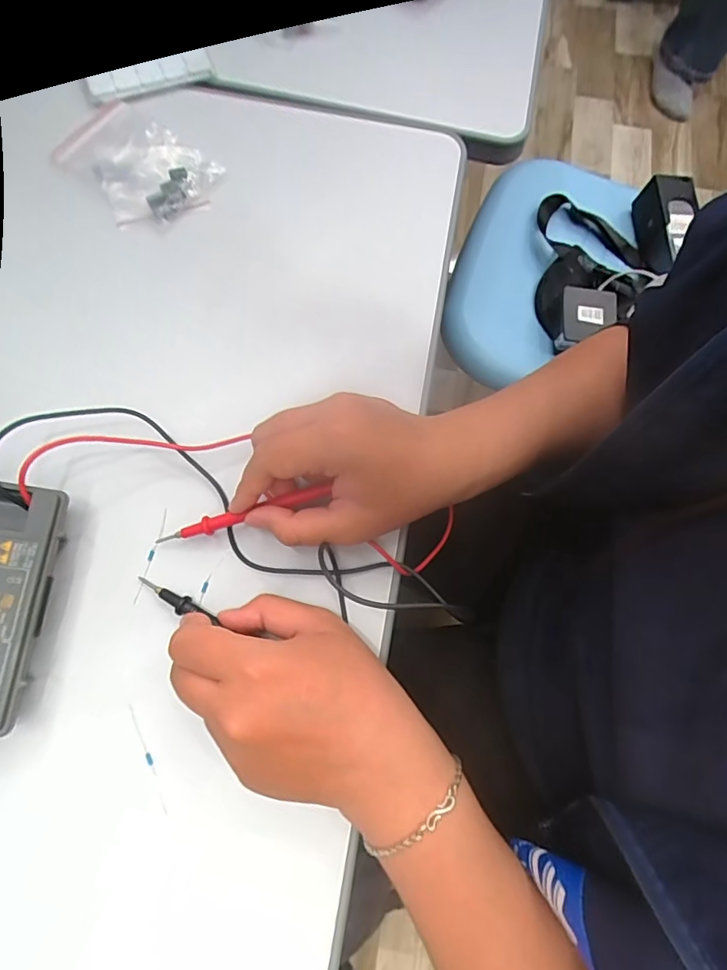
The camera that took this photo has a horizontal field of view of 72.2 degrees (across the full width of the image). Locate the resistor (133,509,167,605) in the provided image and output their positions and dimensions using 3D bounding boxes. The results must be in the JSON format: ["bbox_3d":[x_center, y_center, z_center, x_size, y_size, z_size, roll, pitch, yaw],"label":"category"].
[{"bbox_3d":[-0.123,0.041,0.290,0.004,0.005,0.057,11,72,2],"label":"resistor"}]

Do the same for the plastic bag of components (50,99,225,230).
[{"bbox_3d":[-0.166,-0.233,0.362,0.109,0.023,0.072,38,75,10],"label":"plastic bag of components"}]

